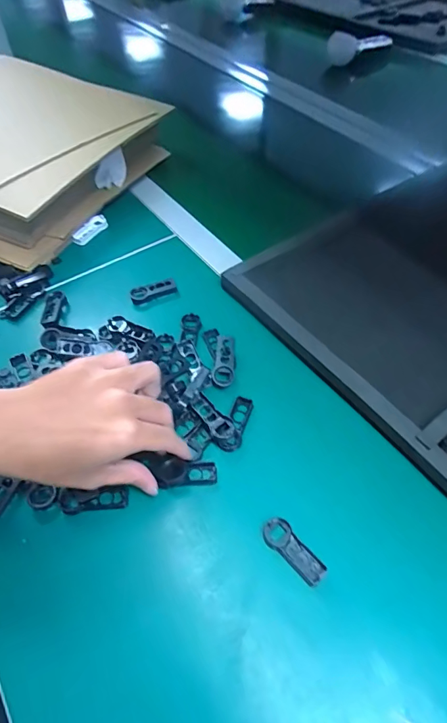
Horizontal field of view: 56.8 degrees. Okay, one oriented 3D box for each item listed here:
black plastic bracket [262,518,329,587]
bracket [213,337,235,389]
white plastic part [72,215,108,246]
[{"bbox_3d":[0.055,0.147,0.322,0.021,0.008,0.054,-37,60,-22],"label":"black plastic bracket"},{"bbox_3d":[0.001,0.000,0.421,0.020,0.008,0.054,2,67,4],"label":"bracket"},{"bbox_3d":[-0.183,-0.178,0.565,0.014,0.018,0.057,29,60,22],"label":"white plastic part"}]

